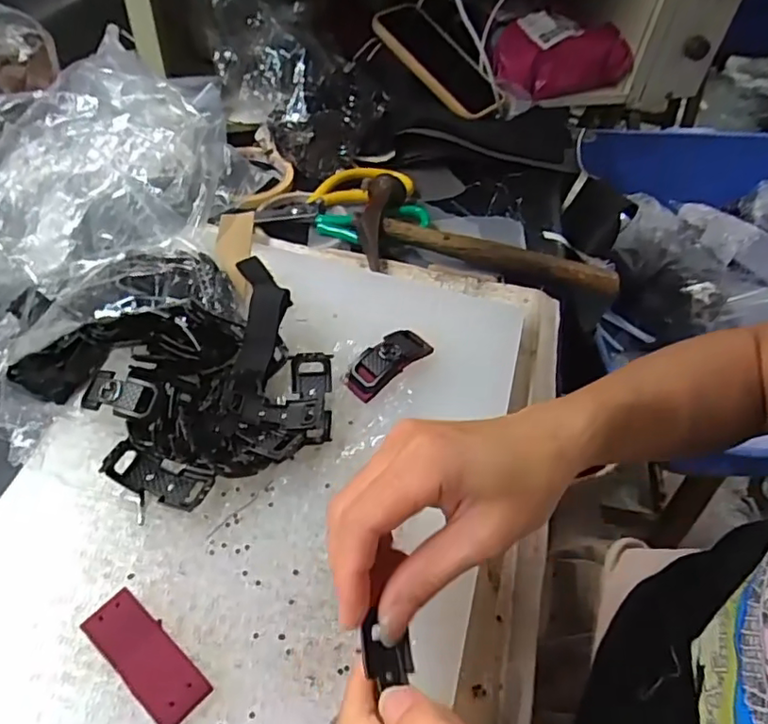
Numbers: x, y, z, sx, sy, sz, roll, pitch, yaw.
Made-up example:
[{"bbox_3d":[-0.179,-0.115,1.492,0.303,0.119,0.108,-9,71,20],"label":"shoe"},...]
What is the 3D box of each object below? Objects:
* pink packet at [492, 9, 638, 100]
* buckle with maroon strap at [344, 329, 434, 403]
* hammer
[{"bbox_3d":[0.215,-0.366,0.720,0.170,0.065,0.051,-13,53,-16],"label":"pink packet"},{"bbox_3d":[0.003,-0.002,0.397,0.024,0.017,0.063,39,57,24],"label":"buckle with maroon strap"},{"bbox_3d":[0.091,-0.096,0.529,0.232,0.032,0.106,17,51,-1],"label":"hammer"}]

